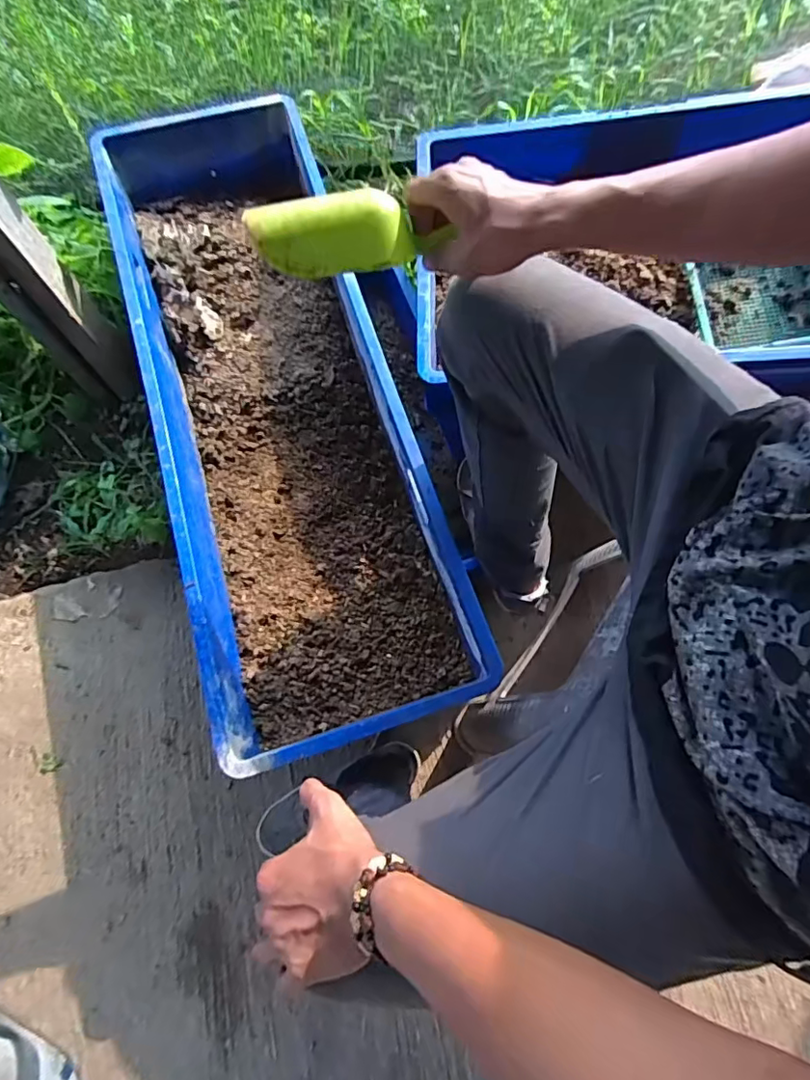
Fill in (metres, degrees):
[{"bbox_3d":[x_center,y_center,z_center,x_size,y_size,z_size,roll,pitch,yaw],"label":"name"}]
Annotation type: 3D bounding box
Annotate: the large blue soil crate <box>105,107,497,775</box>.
[{"bbox_3d":[-0.190,-0.220,0.811,0.315,0.190,0.978,-17,75,-6],"label":"large blue soil crate"}]

